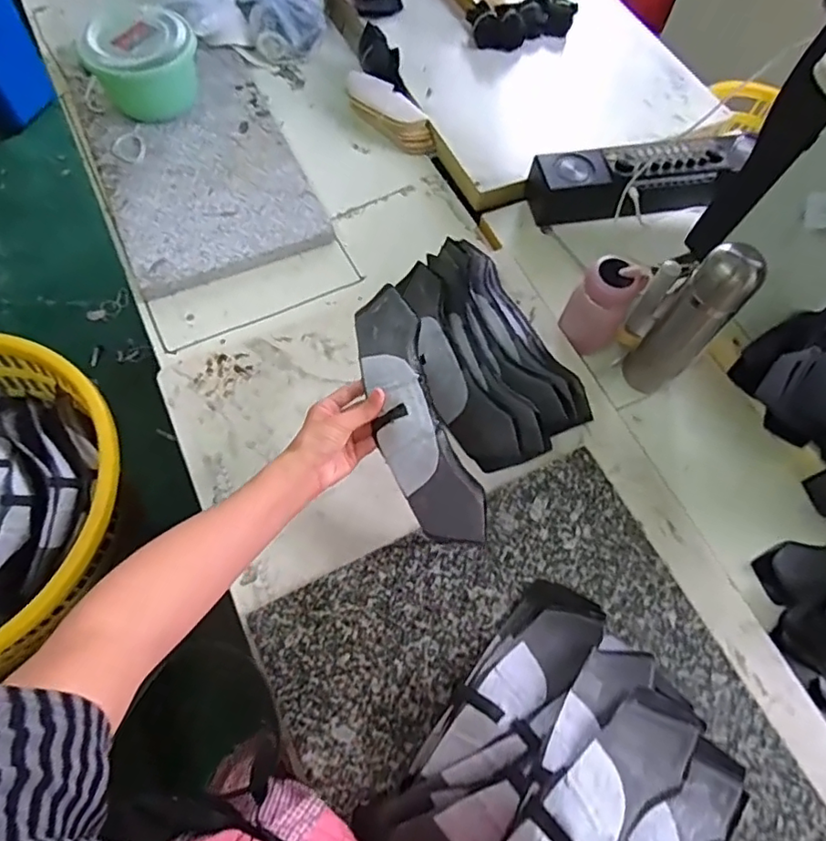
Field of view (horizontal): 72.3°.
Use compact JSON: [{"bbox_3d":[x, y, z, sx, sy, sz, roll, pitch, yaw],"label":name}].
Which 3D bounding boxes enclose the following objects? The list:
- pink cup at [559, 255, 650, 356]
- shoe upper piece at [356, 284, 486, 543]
[{"bbox_3d":[0.250,-0.151,0.763,0.074,0.137,0.071,1,65,-2],"label":"pink cup"},{"bbox_3d":[-0.002,-0.010,0.608,0.080,0.053,0.293,-16,78,-10],"label":"shoe upper piece"}]

